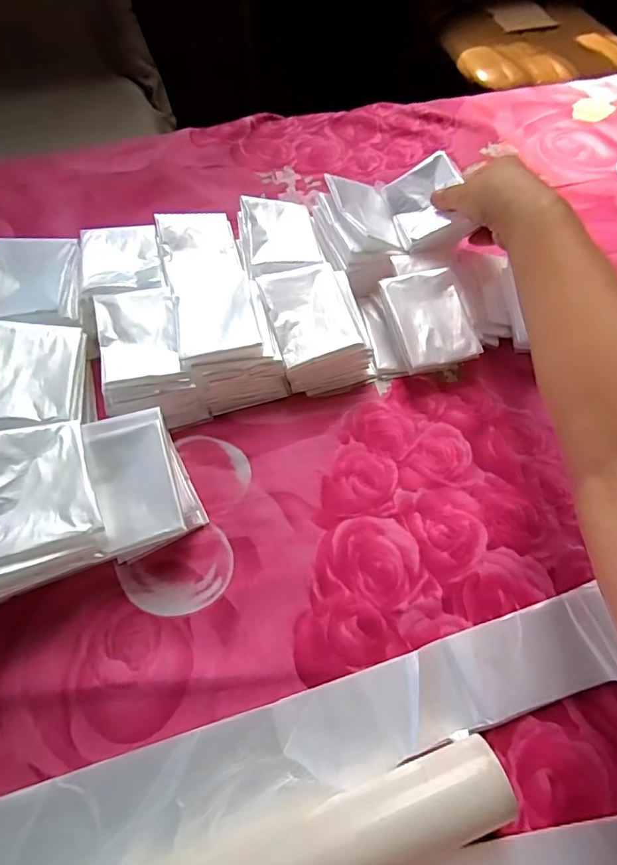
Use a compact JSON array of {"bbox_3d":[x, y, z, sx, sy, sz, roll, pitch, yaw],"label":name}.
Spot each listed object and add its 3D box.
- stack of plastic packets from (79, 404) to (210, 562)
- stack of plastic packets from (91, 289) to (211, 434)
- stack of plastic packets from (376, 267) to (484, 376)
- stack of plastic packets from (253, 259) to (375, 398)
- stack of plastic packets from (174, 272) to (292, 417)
[{"bbox_3d":[-0.116,0.036,0.333,0.062,0.038,0.097,-17,64,-9],"label":"stack of plastic packets"},{"bbox_3d":[-0.130,-0.057,0.370,0.070,0.052,0.104,-18,64,-9],"label":"stack of plastic packets"},{"bbox_3d":[0.102,-0.093,0.402,0.066,0.040,0.085,-13,63,-7],"label":"stack of plastic packets"},{"bbox_3d":[0.008,-0.087,0.390,0.074,0.050,0.096,-16,64,-8],"label":"stack of plastic packets"},{"bbox_3d":[-0.066,-0.074,0.382,0.072,0.050,0.100,-18,64,-9],"label":"stack of plastic packets"}]

